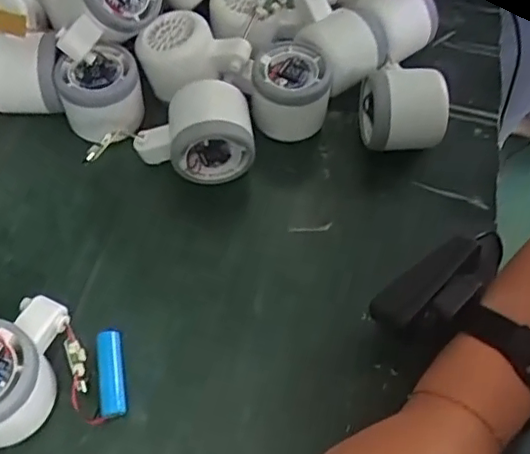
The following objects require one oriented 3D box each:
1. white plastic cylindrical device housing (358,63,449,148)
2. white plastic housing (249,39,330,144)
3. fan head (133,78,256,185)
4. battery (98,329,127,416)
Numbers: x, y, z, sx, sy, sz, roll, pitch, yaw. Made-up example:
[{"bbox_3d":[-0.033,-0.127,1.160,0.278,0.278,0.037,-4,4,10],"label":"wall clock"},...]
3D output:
[{"bbox_3d":[0.104,-0.088,0.463,0.062,0.054,0.057,8,57,2],"label":"white plastic cylindrical device housing"},{"bbox_3d":[0.019,-0.101,0.461,0.059,0.053,0.066,1,57,-2],"label":"white plastic housing"},{"bbox_3d":[-0.051,-0.067,0.435,0.083,0.054,0.056,-9,58,-9],"label":"fan head"},{"bbox_3d":[-0.091,0.087,0.356,0.014,0.015,0.048,-8,58,-7],"label":"battery"}]

